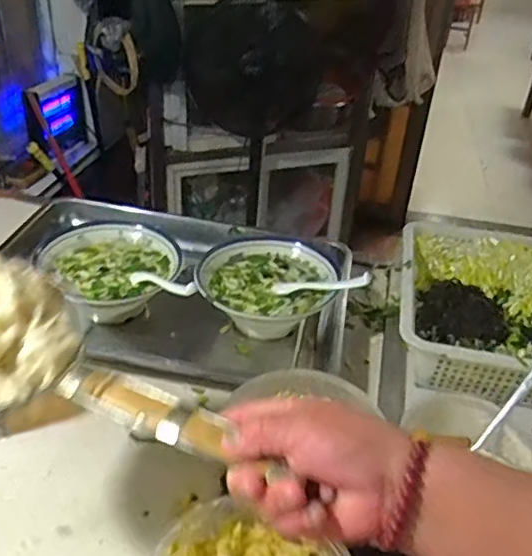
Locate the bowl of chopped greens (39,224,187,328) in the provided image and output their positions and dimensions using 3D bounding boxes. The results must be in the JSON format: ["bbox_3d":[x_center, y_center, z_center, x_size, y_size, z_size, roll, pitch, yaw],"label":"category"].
[{"bbox_3d":[-0.216,-0.006,0.851,0.185,0.074,0.180,3,34,-2],"label":"bowl of chopped greens"}]

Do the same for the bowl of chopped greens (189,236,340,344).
[{"bbox_3d":[0.000,0.016,0.836,0.182,0.075,0.190,3,34,-2],"label":"bowl of chopped greens"}]

